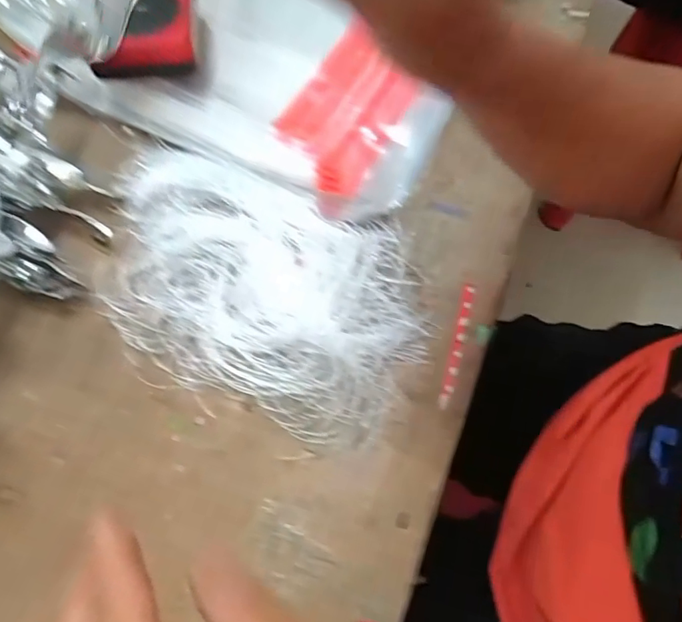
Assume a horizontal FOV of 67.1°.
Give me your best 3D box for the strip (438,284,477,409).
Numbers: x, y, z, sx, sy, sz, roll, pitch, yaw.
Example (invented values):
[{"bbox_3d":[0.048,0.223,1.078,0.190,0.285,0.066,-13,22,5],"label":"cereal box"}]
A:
[{"bbox_3d":[0.080,0.021,0.350,0.010,0.004,0.093,14,66,9],"label":"strip"}]

